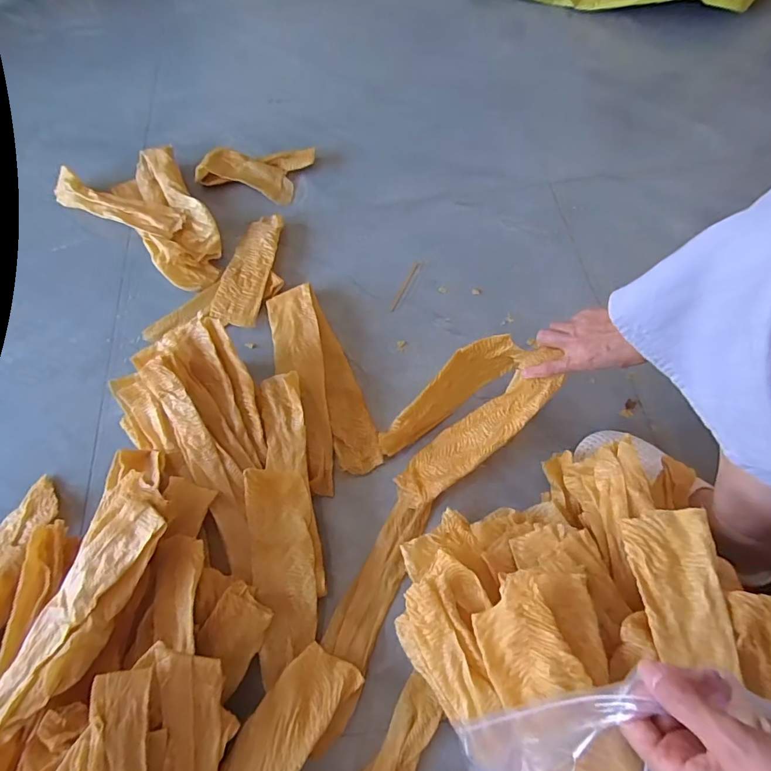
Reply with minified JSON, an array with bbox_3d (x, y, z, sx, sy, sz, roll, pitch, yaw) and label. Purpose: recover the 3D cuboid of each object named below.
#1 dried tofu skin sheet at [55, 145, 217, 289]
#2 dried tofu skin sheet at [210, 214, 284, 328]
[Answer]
[{"bbox_3d":[-0.415,-0.330,0.832,0.378,0.056,0.201,33,71,17],"label":"dried tofu skin sheet"},{"bbox_3d":[-0.228,-0.197,0.773,0.078,0.027,0.222,8,66,7],"label":"dried tofu skin sheet"}]

